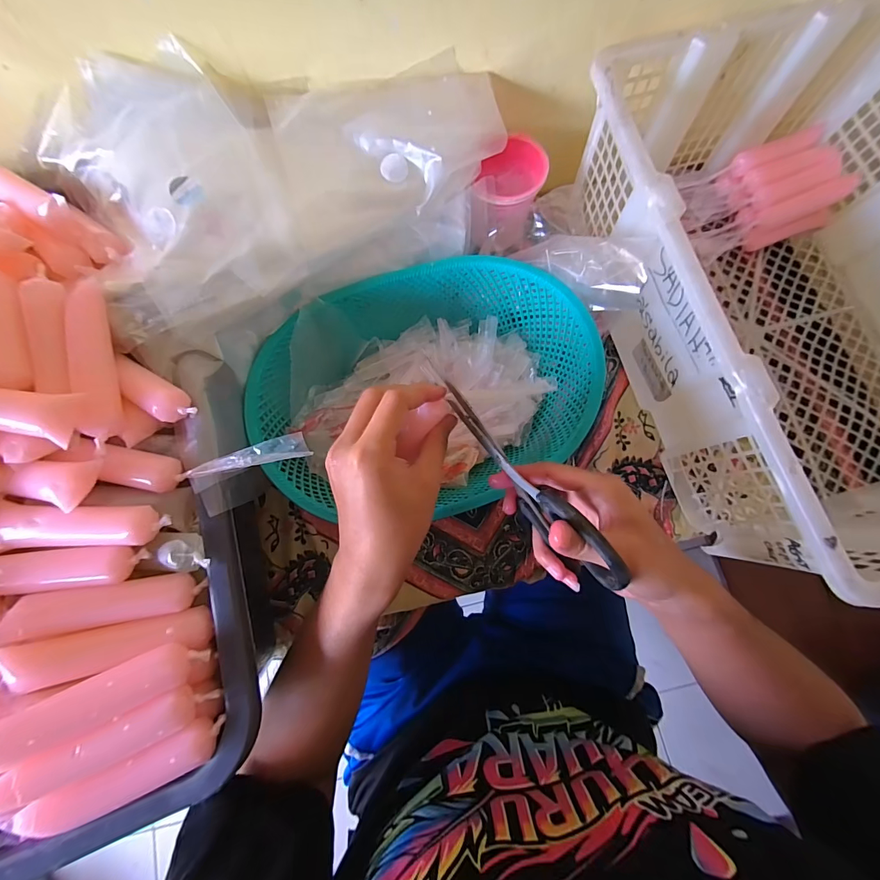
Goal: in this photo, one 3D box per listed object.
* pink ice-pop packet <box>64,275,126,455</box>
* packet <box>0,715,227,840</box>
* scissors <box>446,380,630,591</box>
[{"bbox_3d":[-0.244,-0.055,0.274,0.022,0.018,0.118,-16,77,-3],"label":"pink ice-pop packet"},{"bbox_3d":[-0.186,0.202,0.232,0.111,0.019,0.026,-24,78,-5],"label":"packet"},{"bbox_3d":[0.058,0.033,0.269,0.015,0.061,0.158,-37,68,-8],"label":"scissors"}]

